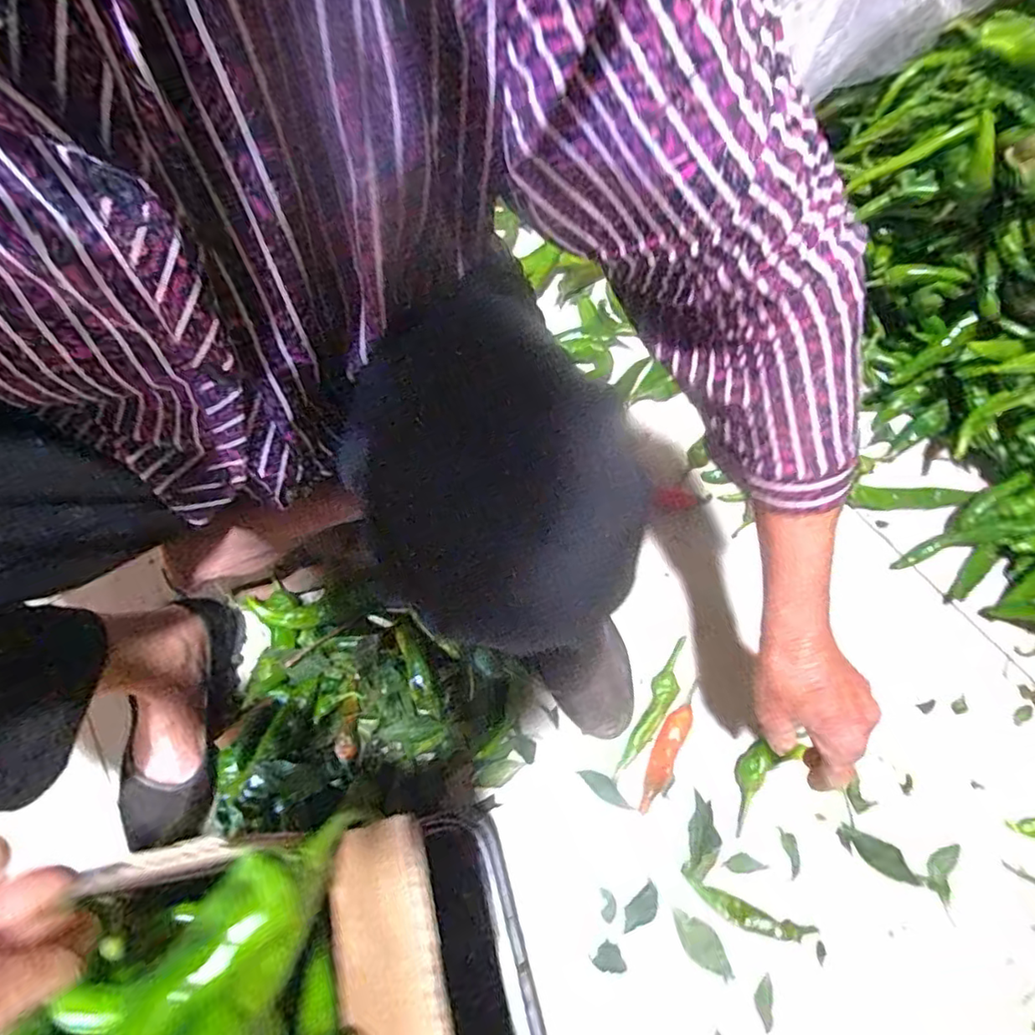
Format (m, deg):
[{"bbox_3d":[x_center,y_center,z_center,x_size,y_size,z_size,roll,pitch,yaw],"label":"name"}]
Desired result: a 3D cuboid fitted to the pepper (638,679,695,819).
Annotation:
[{"bbox_3d":[0.145,0.219,0.583,0.025,0.018,0.128,23,66,12],"label":"pepper"}]

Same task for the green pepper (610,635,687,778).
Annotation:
[{"bbox_3d":[0.135,0.188,0.599,0.025,0.023,0.153,31,68,16],"label":"green pepper"}]

